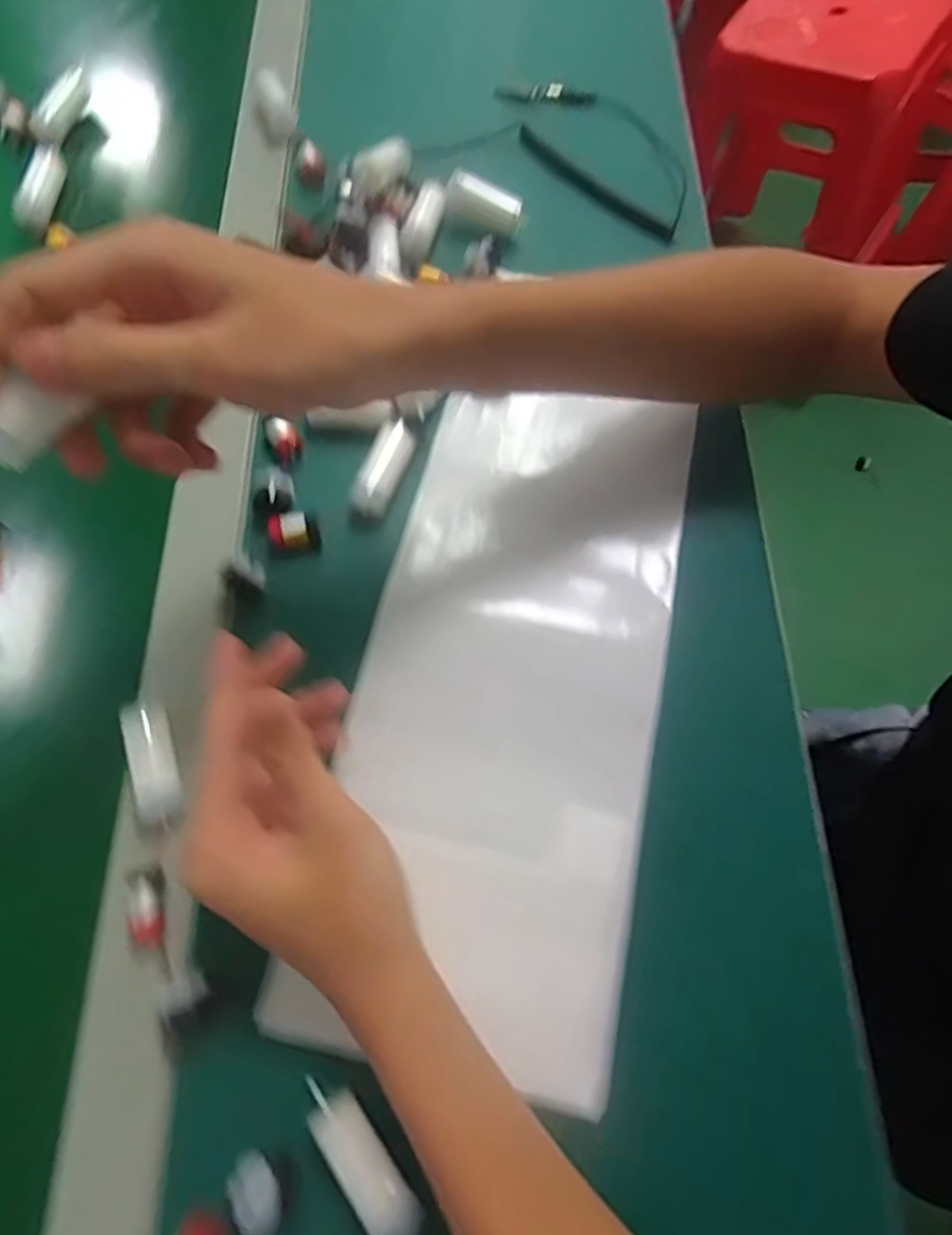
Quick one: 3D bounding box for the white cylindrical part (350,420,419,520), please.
[{"bbox_3d":[-0.051,-0.083,0.369,0.018,0.021,0.055,24,86,8],"label":"white cylindrical part"}]

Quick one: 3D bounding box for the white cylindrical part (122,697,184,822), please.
[{"bbox_3d":[-0.152,0.067,0.316,0.020,0.016,0.057,-20,71,-9],"label":"white cylindrical part"}]

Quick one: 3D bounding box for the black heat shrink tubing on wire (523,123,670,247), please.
[{"bbox_3d":[0.082,-0.306,0.475,0.140,0.010,0.012,43,74,14],"label":"black heat shrink tubing on wire"}]

